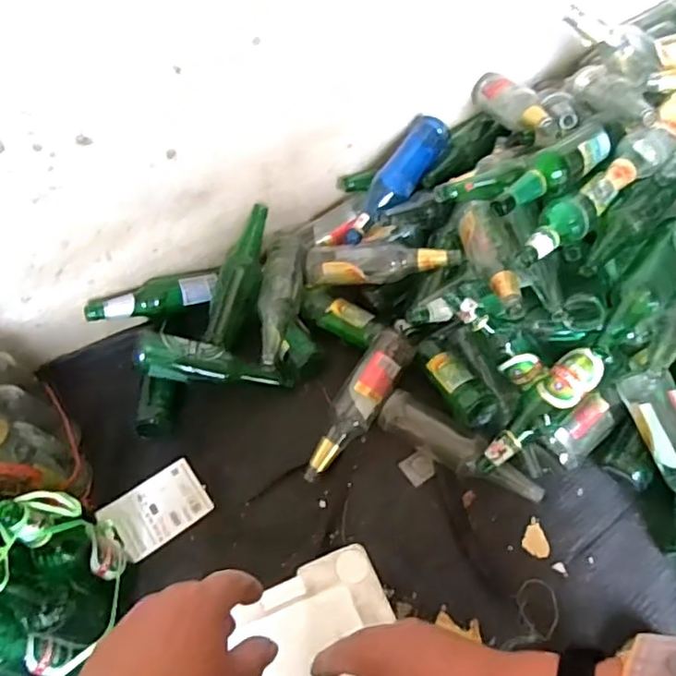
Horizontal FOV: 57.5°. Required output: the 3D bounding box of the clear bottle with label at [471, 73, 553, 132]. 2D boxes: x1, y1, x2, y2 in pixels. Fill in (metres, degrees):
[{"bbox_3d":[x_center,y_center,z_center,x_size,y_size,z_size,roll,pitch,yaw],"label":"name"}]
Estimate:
[{"bbox_3d":[0.302,-0.395,1.049,0.058,0.061,0.258,-15,39,-5],"label":"clear bottle with label"}]

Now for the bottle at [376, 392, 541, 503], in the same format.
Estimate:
[{"bbox_3d":[0.183,0.170,0.927,0.259,0.063,0.054,29,63,22],"label":"bottle"}]

